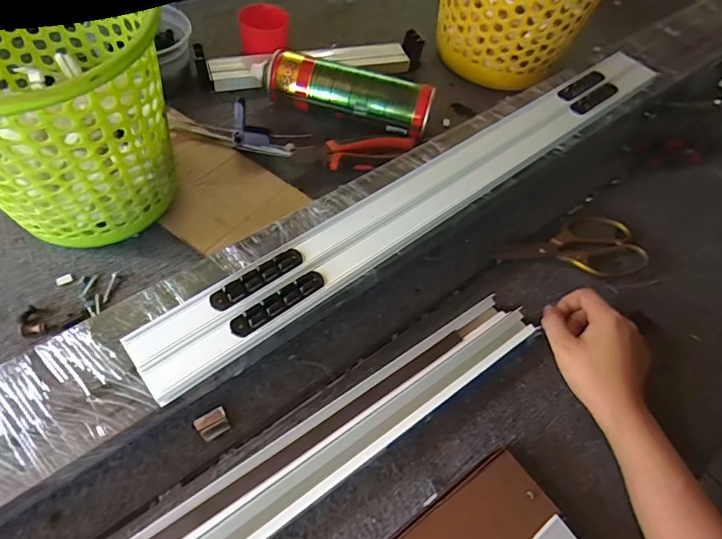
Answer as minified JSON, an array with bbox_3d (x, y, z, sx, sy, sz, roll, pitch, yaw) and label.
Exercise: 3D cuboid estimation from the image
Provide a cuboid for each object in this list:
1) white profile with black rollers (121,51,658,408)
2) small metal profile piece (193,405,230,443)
[{"bbox_3d":[0.100,-0.096,0.465,0.660,0.017,0.056,-33,63,-25],"label":"white profile with black rollers"},{"bbox_3d":[-0.116,0.120,0.366,0.023,0.004,0.020,-30,62,-24],"label":"small metal profile piece"}]

